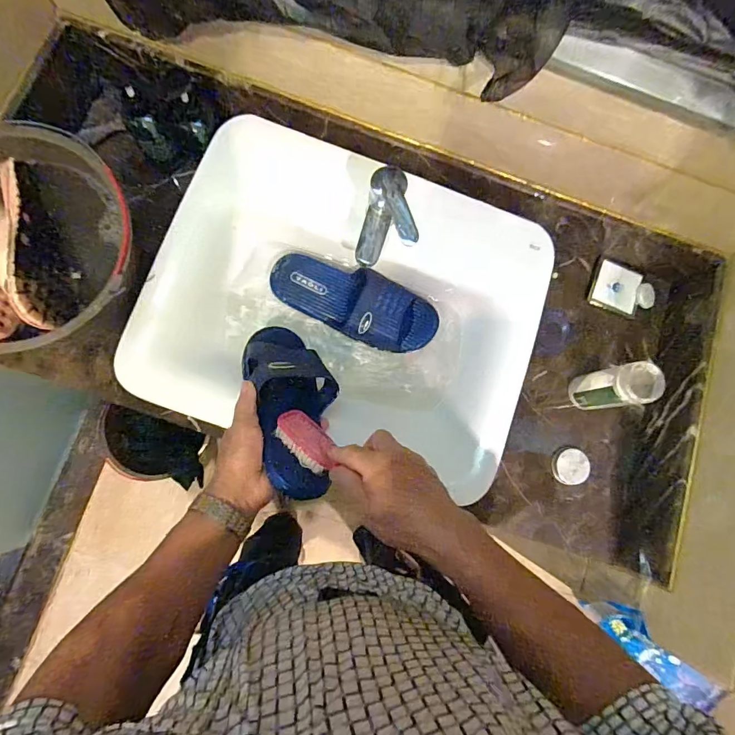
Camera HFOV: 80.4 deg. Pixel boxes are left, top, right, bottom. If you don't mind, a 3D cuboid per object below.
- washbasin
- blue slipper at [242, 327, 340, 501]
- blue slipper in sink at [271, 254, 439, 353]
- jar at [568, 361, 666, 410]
[{"bbox_3d":[-0.031,-0.096,0.680,0.557,0.122,0.428,18,81,-2],"label":"washbasin"},{"bbox_3d":[-0.097,0.048,0.564,0.116,0.071,0.260,9,54,-28],"label":"blue slipper"},{"bbox_3d":[-0.022,-0.103,0.687,0.269,0.055,0.101,25,81,-1],"label":"blue slipper in sink"},{"bbox_3d":[0.380,0.032,0.683,0.054,0.164,0.059,1,82,-5],"label":"jar"}]

